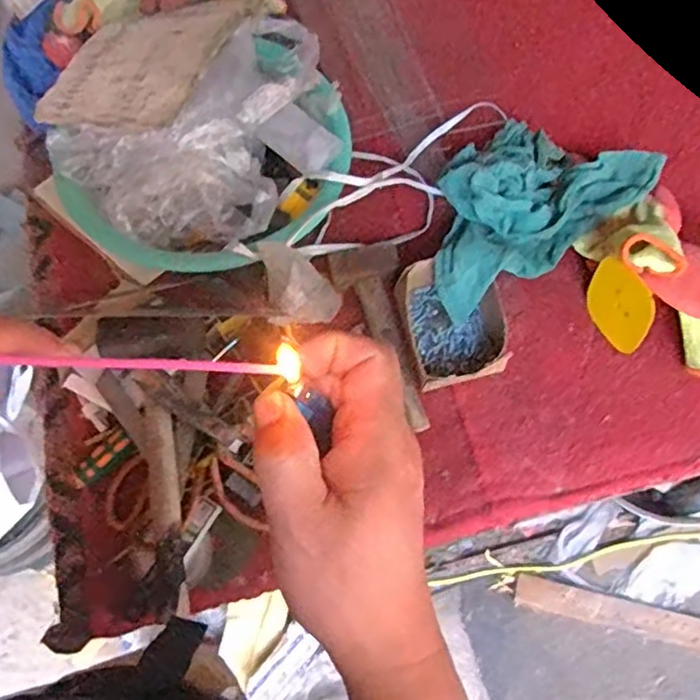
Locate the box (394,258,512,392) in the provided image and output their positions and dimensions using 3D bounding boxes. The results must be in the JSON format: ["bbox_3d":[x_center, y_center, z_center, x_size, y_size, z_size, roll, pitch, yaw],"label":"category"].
[{"bbox_3d":[0.115,-0.030,0.707,0.113,0.046,0.142,-12,66,-5],"label":"box"}]

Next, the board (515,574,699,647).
[{"bbox_3d":[0.612,0.570,1.392,0.512,0.013,0.066,10,69,8],"label":"board"}]

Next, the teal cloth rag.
[{"bbox_3d":[0.189,-0.177,0.759,0.298,0.082,0.178,-32,69,-13],"label":"teal cloth rag"}]

